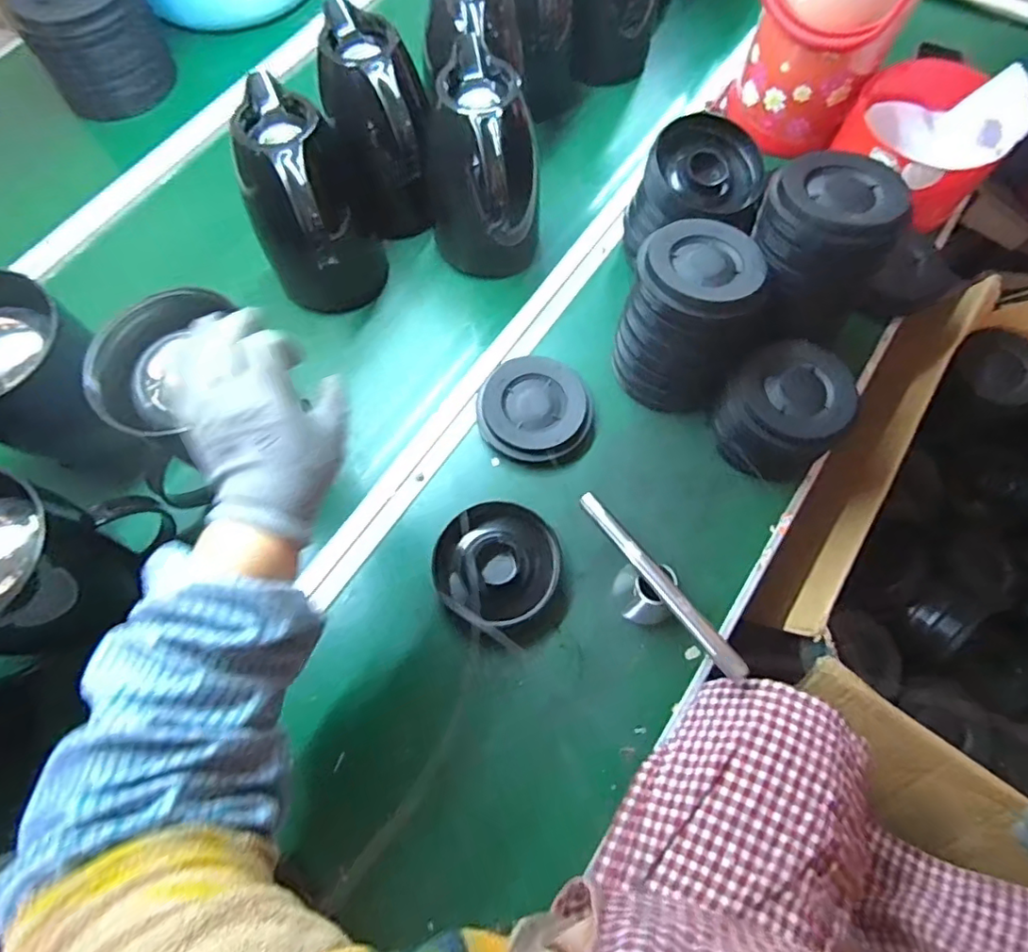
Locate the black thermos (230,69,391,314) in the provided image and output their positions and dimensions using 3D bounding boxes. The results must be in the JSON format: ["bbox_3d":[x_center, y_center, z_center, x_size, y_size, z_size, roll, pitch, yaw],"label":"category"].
[{"bbox_3d":[-0.206,-0.266,0.589,0.119,0.183,0.156,-20,70,-7],"label":"black thermos"}]

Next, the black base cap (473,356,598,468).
[{"bbox_3d":[0.022,-0.069,0.612,0.118,0.030,0.113,0,69,1],"label":"black base cap"}]

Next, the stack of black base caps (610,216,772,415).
[{"bbox_3d":[0.179,-0.155,0.583,0.125,0.141,0.125,35,73,13],"label":"stack of black base caps"}]

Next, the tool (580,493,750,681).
[{"bbox_3d":[0.130,0.094,0.510,0.018,0.011,0.201,-37,73,-12],"label":"tool"}]

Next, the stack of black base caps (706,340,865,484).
[{"bbox_3d":[0.268,-0.066,0.584,0.111,0.083,0.118,42,75,15],"label":"stack of black base caps"}]

